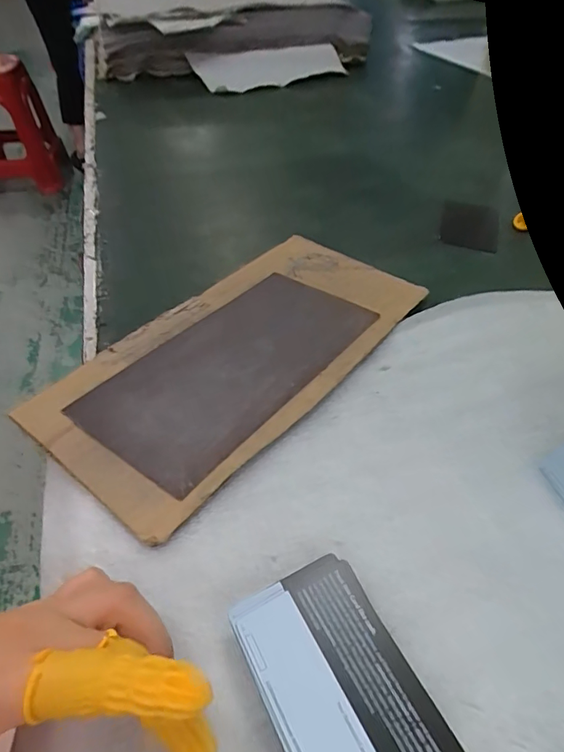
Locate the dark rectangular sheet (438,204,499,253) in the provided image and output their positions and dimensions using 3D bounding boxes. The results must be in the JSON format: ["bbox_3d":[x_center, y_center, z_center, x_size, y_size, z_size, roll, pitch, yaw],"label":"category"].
[{"bbox_3d":[0.185,-0.149,0.453,0.052,0.004,0.088,15,49,11],"label":"dark rectangular sheet"}]

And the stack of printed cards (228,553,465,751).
[{"bbox_3d":[0.022,0.126,0.183,0.056,0.021,0.090,-20,51,-20],"label":"stack of printed cards"}]

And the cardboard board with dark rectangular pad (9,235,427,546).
[{"bbox_3d":[-0.024,-0.019,0.318,0.128,0.013,0.262,34,55,26],"label":"cardboard board with dark rectangular pad"}]

